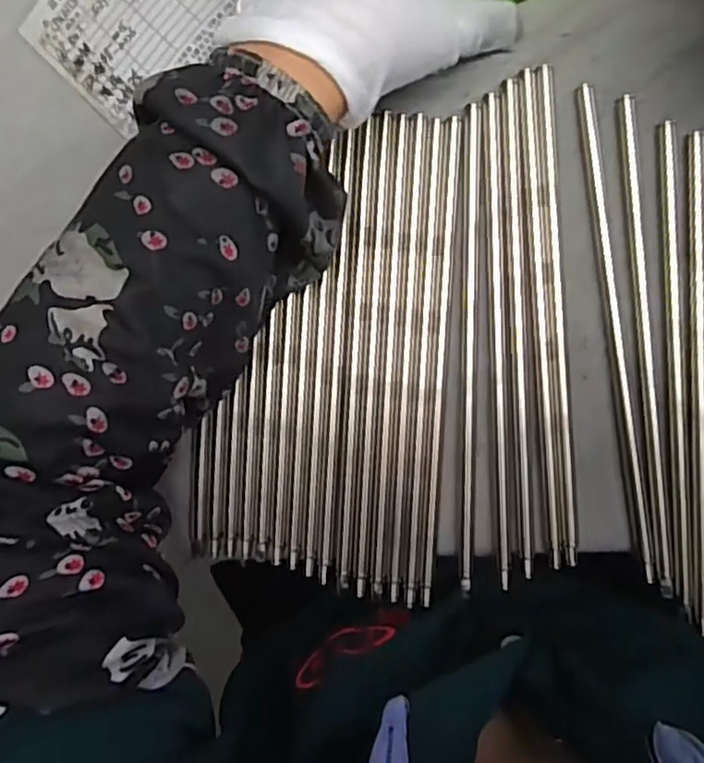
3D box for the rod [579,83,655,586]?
[{"bbox_3d":[0.123,-0.020,0.305,0.007,0.006,0.224,-8,92,6],"label":"rod"}]

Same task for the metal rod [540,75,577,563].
[{"bbox_3d":[0.094,-0.027,0.303,0.007,0.004,0.223,-4,93,6],"label":"metal rod"}]

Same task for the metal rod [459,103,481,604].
[{"bbox_3d":[0.055,-0.013,0.310,0.007,0.006,0.222,1,93,5],"label":"metal rod"}]

